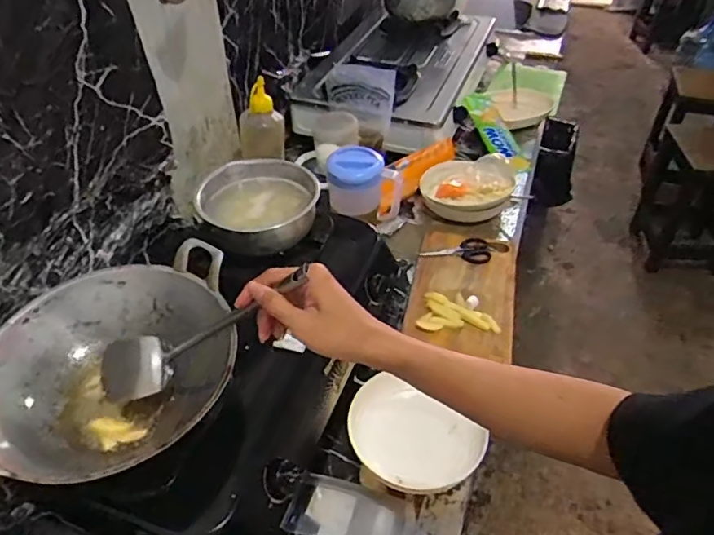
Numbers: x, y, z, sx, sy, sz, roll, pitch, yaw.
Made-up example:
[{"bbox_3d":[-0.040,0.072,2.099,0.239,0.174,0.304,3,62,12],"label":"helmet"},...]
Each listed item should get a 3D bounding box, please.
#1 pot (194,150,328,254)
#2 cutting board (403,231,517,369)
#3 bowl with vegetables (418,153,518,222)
[{"bbox_3d":[-0.152,-0.101,0.890,0.182,0.067,0.191,0,43,0],"label":"pot"},{"bbox_3d":[0.187,0.028,0.968,0.171,0.023,0.275,10,44,9],"label":"cutting board"},{"bbox_3d":[0.229,-0.163,1.115,0.190,0.083,0.143,4,44,3],"label":"bowl with vegetables"}]

